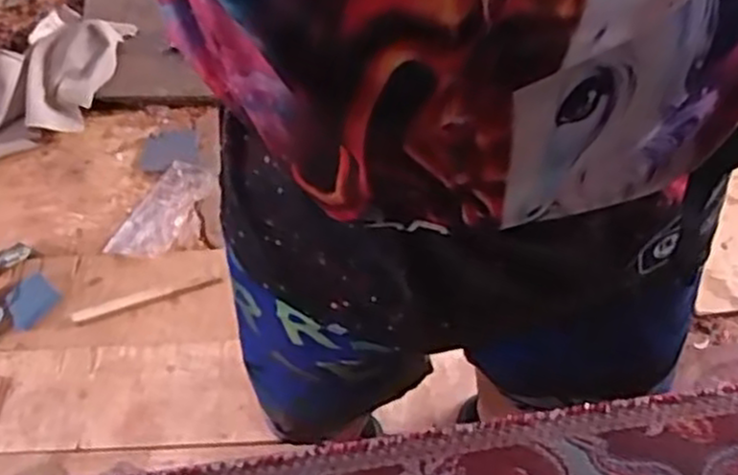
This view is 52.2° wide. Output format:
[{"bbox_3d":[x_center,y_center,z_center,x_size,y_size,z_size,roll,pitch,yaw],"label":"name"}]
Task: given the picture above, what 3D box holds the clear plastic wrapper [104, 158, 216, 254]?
[{"bbox_3d":[-0.388,-0.052,1.411,0.108,0.014,0.225,21,63,16],"label":"clear plastic wrapper"}]

